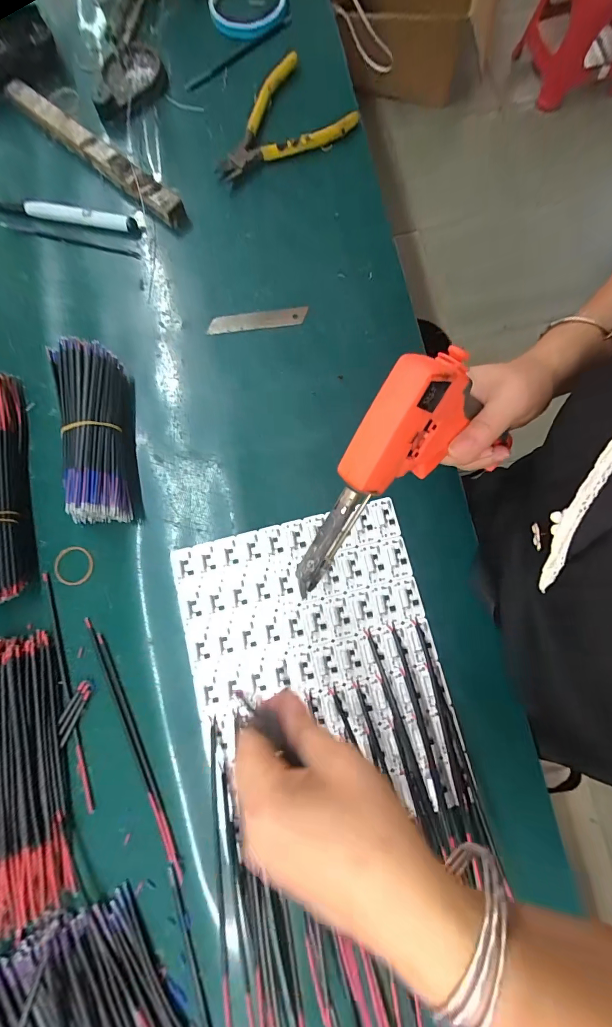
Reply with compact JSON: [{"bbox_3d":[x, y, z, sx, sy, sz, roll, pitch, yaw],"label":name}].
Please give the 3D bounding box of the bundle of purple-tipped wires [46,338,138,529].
[{"bbox_3d":[-0.178,-0.067,0.327,0.053,0.045,0.151,-7,80,0],"label":"bundle of purple-tipped wires"}]

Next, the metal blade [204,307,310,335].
[{"bbox_3d":[-0.047,-0.187,0.374,0.094,0.004,0.017,-7,96,-2],"label":"metal blade"}]

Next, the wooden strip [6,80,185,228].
[{"bbox_3d":[-0.205,-0.353,0.381,0.214,0.024,0.021,38,81,5],"label":"wooden strip"}]

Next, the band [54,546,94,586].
[{"bbox_3d":[-0.201,0.045,0.335,0.032,0.004,0.033,0,80,-1],"label":"band"}]

